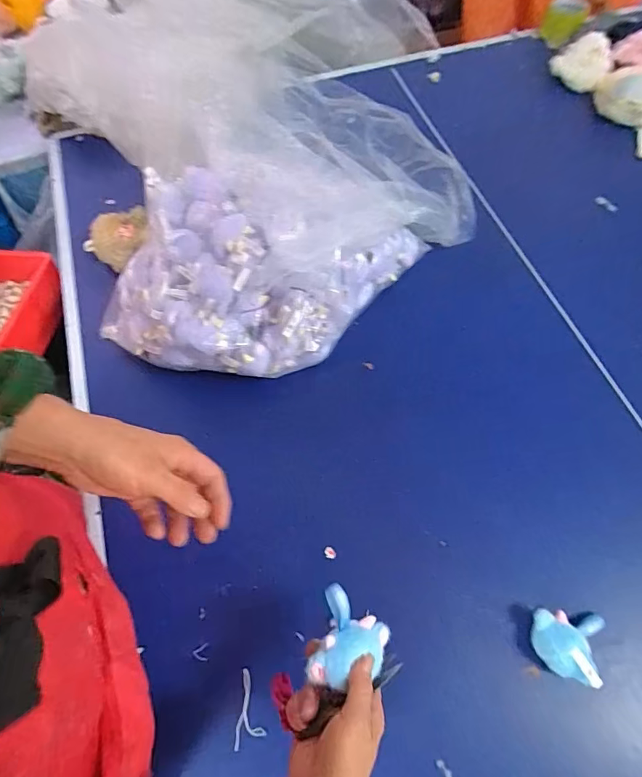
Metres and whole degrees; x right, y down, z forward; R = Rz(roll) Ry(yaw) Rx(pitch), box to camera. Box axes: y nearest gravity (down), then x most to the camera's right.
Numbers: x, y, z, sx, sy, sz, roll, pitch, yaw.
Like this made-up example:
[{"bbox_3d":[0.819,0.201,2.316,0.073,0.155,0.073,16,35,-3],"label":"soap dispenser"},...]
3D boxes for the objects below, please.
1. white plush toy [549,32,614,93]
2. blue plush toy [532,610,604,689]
[{"bbox_3d":[0.508,-0.636,0.855,0.104,0.063,0.078,32,69,15],"label":"white plush toy"},{"bbox_3d":[0.275,0.284,0.487,0.080,0.038,0.069,8,65,5],"label":"blue plush toy"}]

